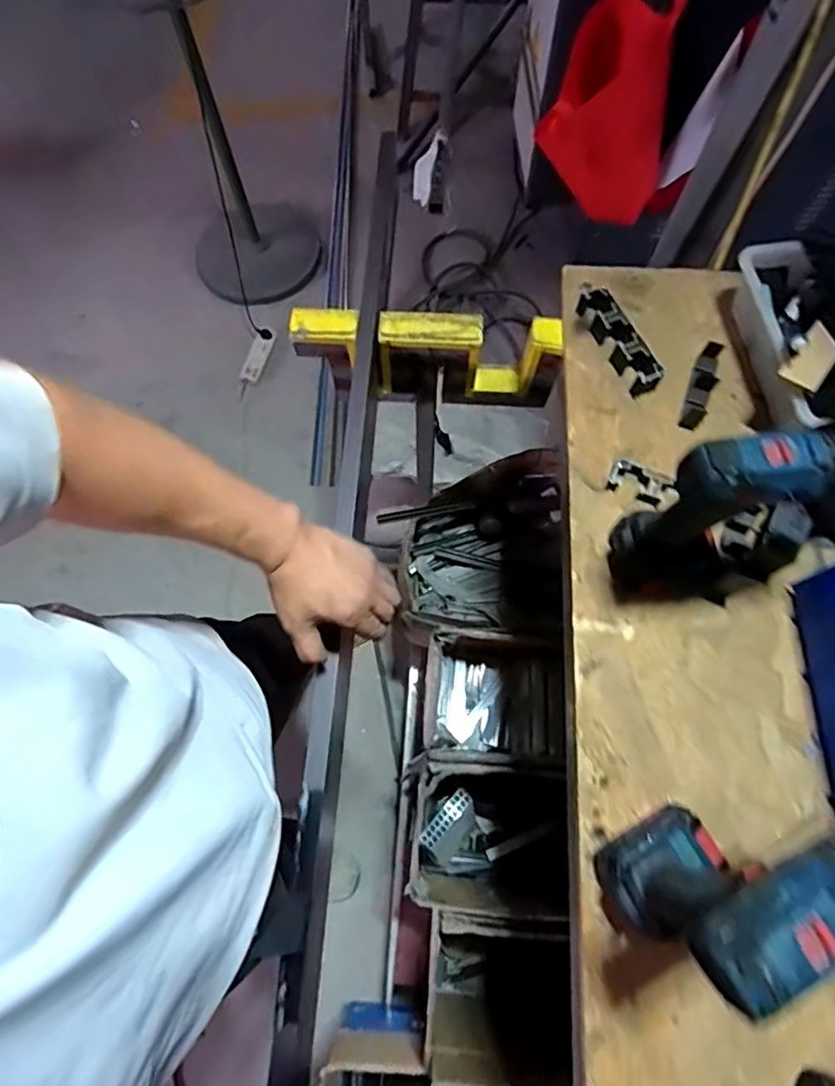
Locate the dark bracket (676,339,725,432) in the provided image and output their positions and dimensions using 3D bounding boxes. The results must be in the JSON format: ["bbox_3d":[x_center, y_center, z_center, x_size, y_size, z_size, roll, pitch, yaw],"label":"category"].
[{"bbox_3d":[0.319,-0.176,0.639,0.023,0.023,0.102,20,72,8],"label":"dark bracket"}]

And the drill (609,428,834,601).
[{"bbox_3d":[0.293,-0.032,0.492,0.201,0.215,0.088,-18,70,-5],"label":"drill"}]

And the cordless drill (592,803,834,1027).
[{"bbox_3d":[0.221,0.226,0.395,0.155,0.213,0.064,-30,72,-9],"label":"cordless drill"}]

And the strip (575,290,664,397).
[{"bbox_3d":[0.232,-0.234,0.660,0.028,0.036,0.140,-24,71,-7],"label":"strip"}]

